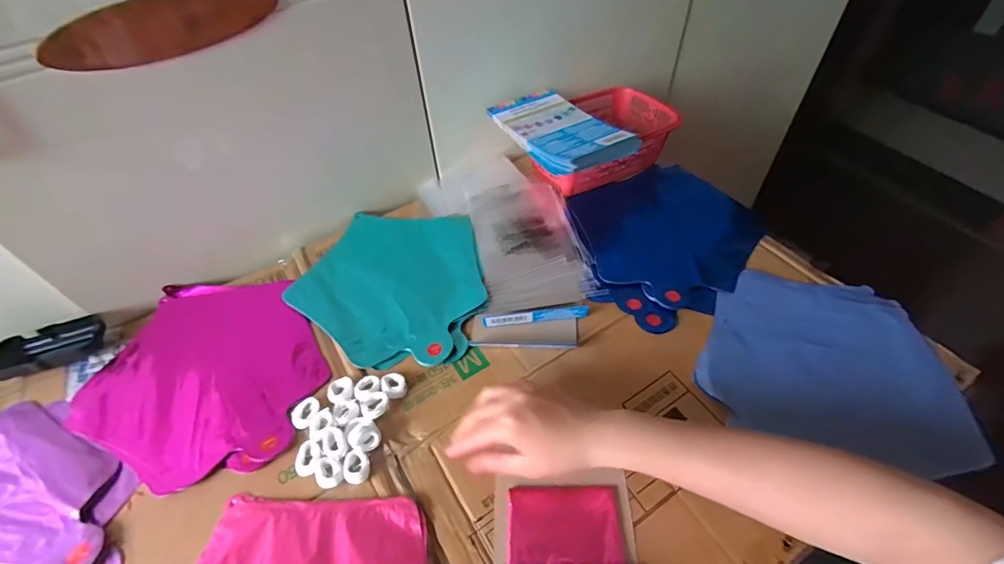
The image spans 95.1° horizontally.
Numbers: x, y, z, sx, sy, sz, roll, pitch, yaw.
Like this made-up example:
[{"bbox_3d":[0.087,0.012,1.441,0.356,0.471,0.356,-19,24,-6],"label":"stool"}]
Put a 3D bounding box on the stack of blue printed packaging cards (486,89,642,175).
[{"bbox_3d":[0.073,-0.205,0.608,0.117,0.023,0.181,-27,52,-18],"label":"stack of blue printed packaging cards"}]

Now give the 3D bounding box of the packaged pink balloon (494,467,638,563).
[{"bbox_3d":[0.051,0.209,0.376,0.112,0.015,0.098,-1,49,3],"label":"packaged pink balloon"}]

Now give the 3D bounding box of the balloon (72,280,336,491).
[{"bbox_3d":[-0.304,0.089,0.486,0.241,0.004,0.220,13,51,15],"label":"balloon"}]

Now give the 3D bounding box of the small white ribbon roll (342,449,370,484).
[{"bbox_3d":[-0.128,0.163,0.404,0.022,0.011,0.027,-10,49,-5],"label":"small white ribbon roll"}]

